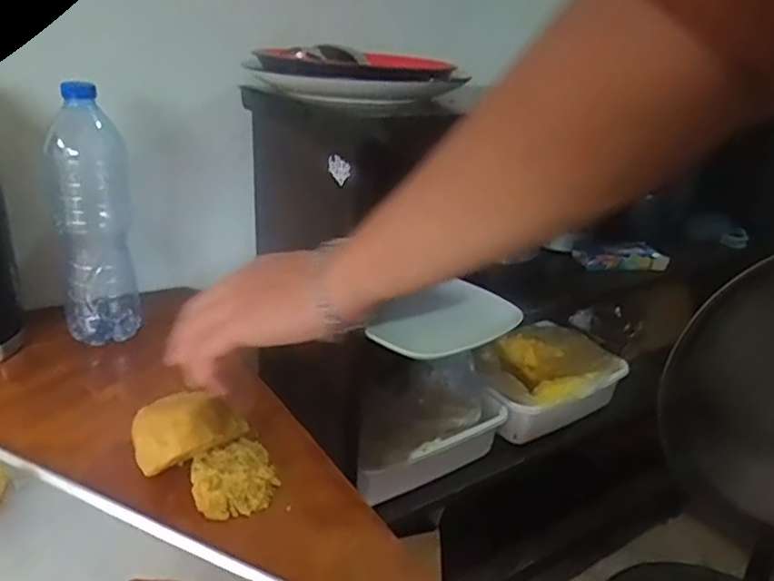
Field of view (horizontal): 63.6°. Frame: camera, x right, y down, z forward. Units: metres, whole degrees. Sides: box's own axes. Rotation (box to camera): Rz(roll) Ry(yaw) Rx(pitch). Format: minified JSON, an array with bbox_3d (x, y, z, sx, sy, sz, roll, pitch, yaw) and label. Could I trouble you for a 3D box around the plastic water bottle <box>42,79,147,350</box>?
[{"bbox_3d":[-0.320,-0.078,0.685,0.075,0.273,0.076,-5,26,-19],"label":"plastic water bottle"}]

